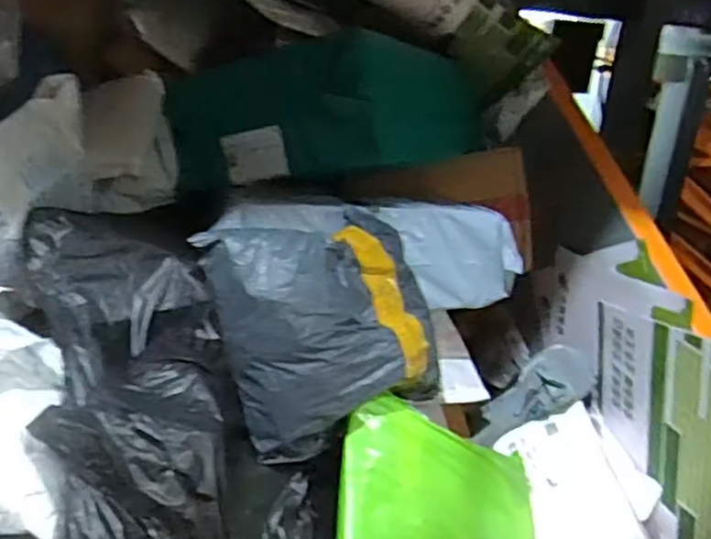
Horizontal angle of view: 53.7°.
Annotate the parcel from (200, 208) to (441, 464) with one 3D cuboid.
[{"bbox_3d":[-0.006,0.047,0.582,0.212,0.185,0.061,-17,4,-40],"label":"parcel"}]

